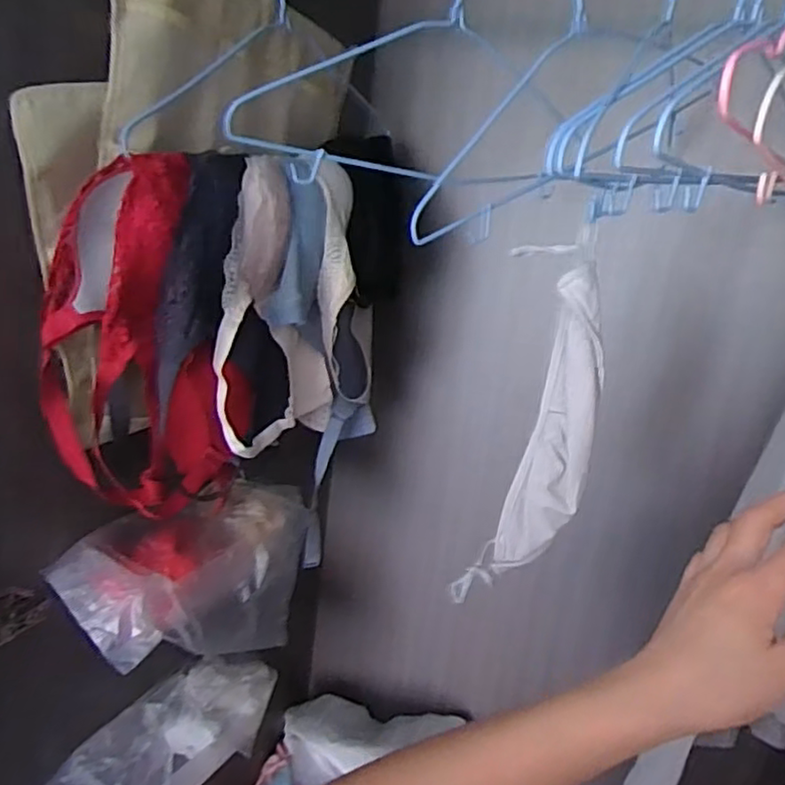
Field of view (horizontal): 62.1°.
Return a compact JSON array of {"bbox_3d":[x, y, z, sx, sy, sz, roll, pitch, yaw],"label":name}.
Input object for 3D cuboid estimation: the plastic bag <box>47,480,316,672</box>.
[{"bbox_3d":[-0.200,0.205,0.698,0.118,0.151,0.283,19,19,37],"label":"plastic bag"}]

